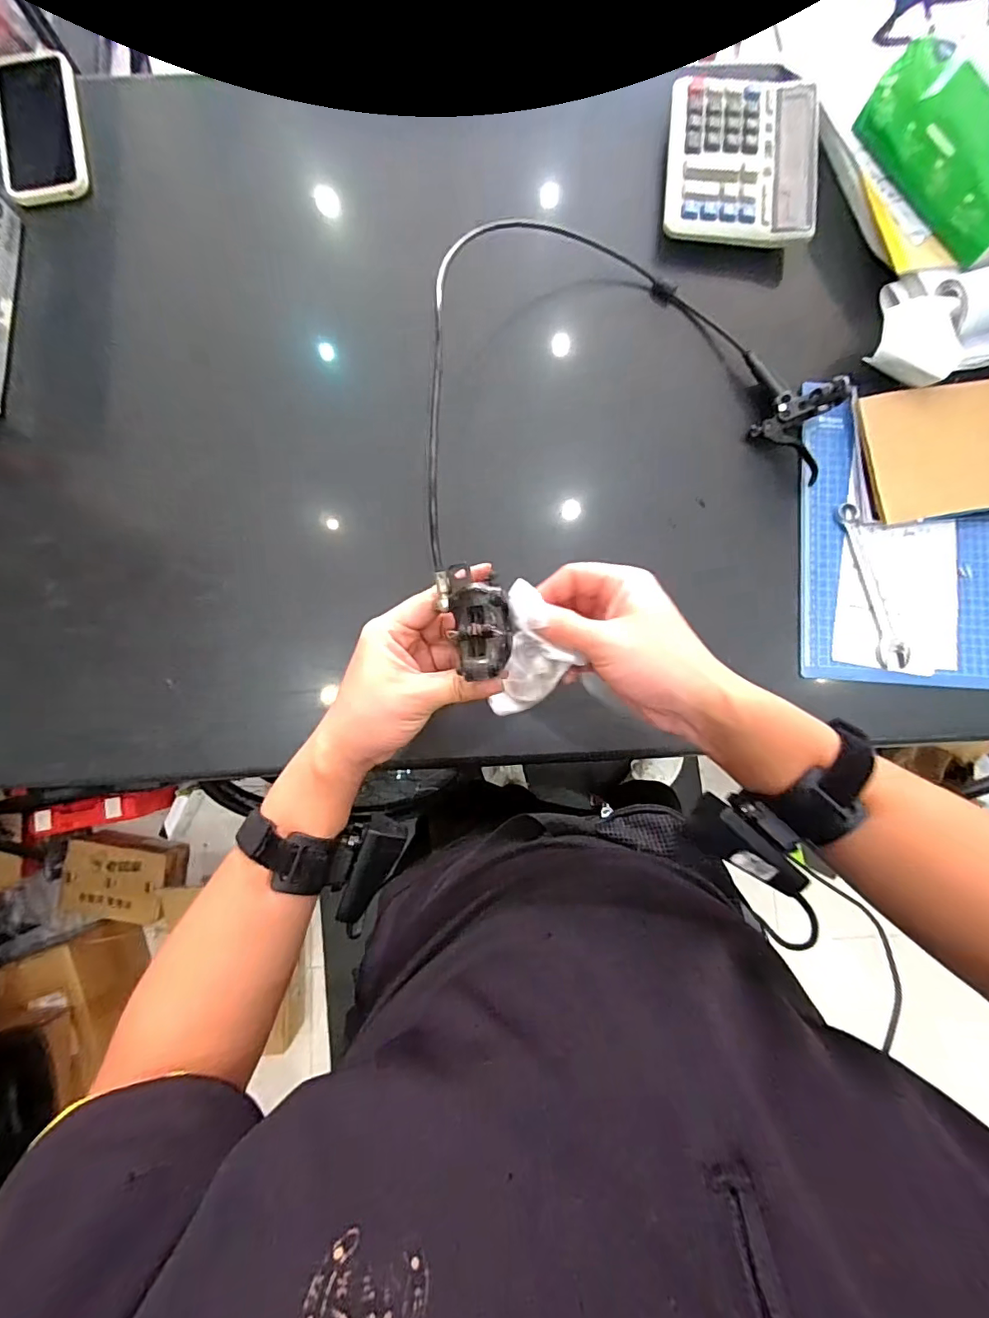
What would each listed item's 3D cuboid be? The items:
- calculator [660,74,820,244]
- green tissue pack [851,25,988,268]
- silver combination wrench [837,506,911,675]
[{"bbox_3d":[0.264,-0.535,0.551,0.150,0.026,0.187,6,84,-1],"label":"calculator"},{"bbox_3d":[0.469,-0.505,0.499,0.098,0.089,0.210,-24,85,-4],"label":"green tissue pack"},{"bbox_3d":[0.388,-0.076,0.526,0.030,0.007,0.173,-13,84,-3],"label":"silver combination wrench"}]

